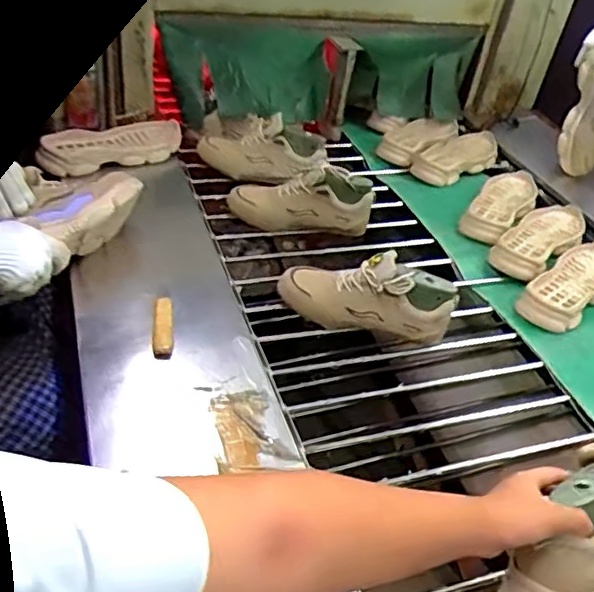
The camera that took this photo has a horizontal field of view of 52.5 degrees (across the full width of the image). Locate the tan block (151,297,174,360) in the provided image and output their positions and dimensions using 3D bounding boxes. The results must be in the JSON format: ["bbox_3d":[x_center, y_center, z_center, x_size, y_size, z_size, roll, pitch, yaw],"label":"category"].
[{"bbox_3d":[-0.185,0.044,0.832,0.028,0.015,0.090,-1,73,-8],"label":"tan block"}]

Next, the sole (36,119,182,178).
[{"bbox_3d":[-0.357,-0.284,1.168,0.270,0.050,0.091,-22,80,-28],"label":"sole"}]

